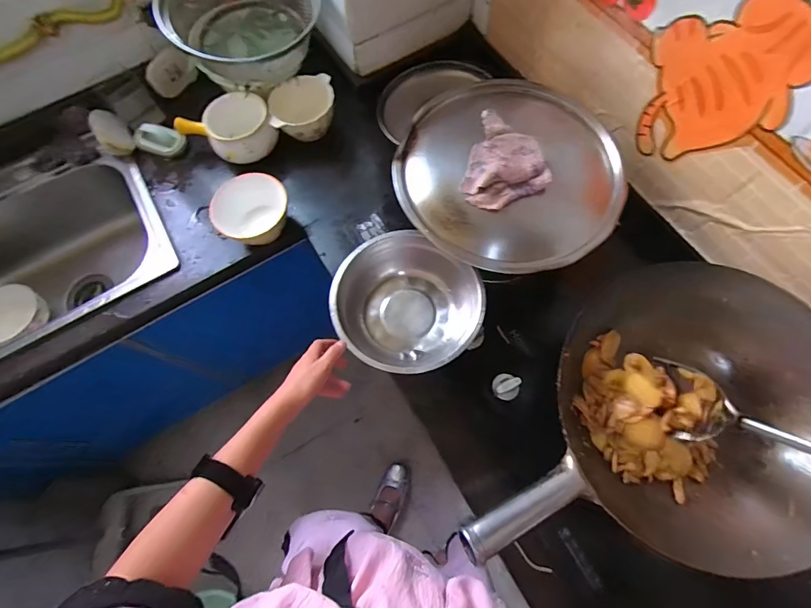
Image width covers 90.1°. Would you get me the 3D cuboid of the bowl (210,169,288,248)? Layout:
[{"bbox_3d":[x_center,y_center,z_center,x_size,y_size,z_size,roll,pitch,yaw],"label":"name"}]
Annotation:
[{"bbox_3d":[-0.269,-0.162,0.726,0.130,0.090,0.103,-36,72,-11],"label":"bowl"}]

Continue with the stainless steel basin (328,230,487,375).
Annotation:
[{"bbox_3d":[0.000,0.008,0.646,0.220,0.083,0.207,-1,69,2],"label":"stainless steel basin"}]

